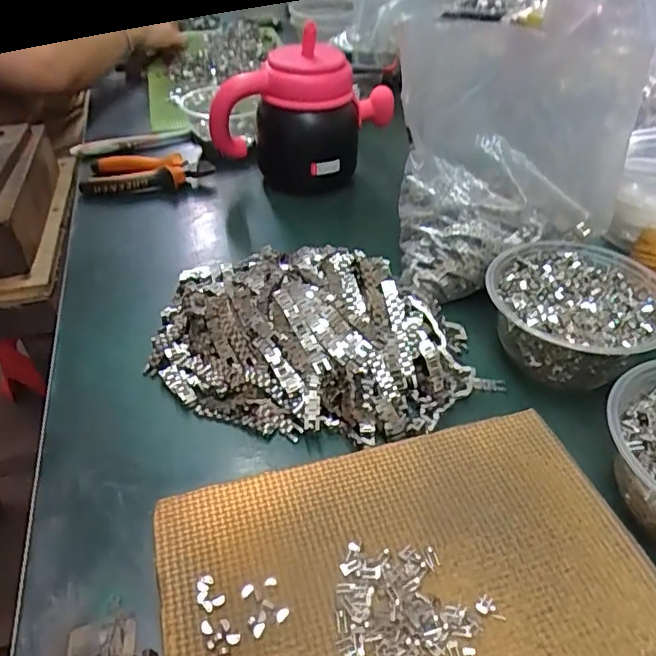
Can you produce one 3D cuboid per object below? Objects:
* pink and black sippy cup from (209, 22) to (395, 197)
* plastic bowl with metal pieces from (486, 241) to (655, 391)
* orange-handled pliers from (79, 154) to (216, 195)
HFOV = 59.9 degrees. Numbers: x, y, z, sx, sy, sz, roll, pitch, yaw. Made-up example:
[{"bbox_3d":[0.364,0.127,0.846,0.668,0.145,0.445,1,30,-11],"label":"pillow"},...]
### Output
[{"bbox_3d":[-0.021,-0.221,0.631,0.198,0.167,0.129,-7,40,-8],"label":"pink and black sippy cup"},{"bbox_3d":[0.192,-0.009,0.449,0.128,0.058,0.129,0,39,0],"label":"plastic bowl with metal pieces"},{"bbox_3d":[-0.213,-0.184,0.672,0.143,0.030,0.072,2,39,2],"label":"orange-handled pliers"}]

